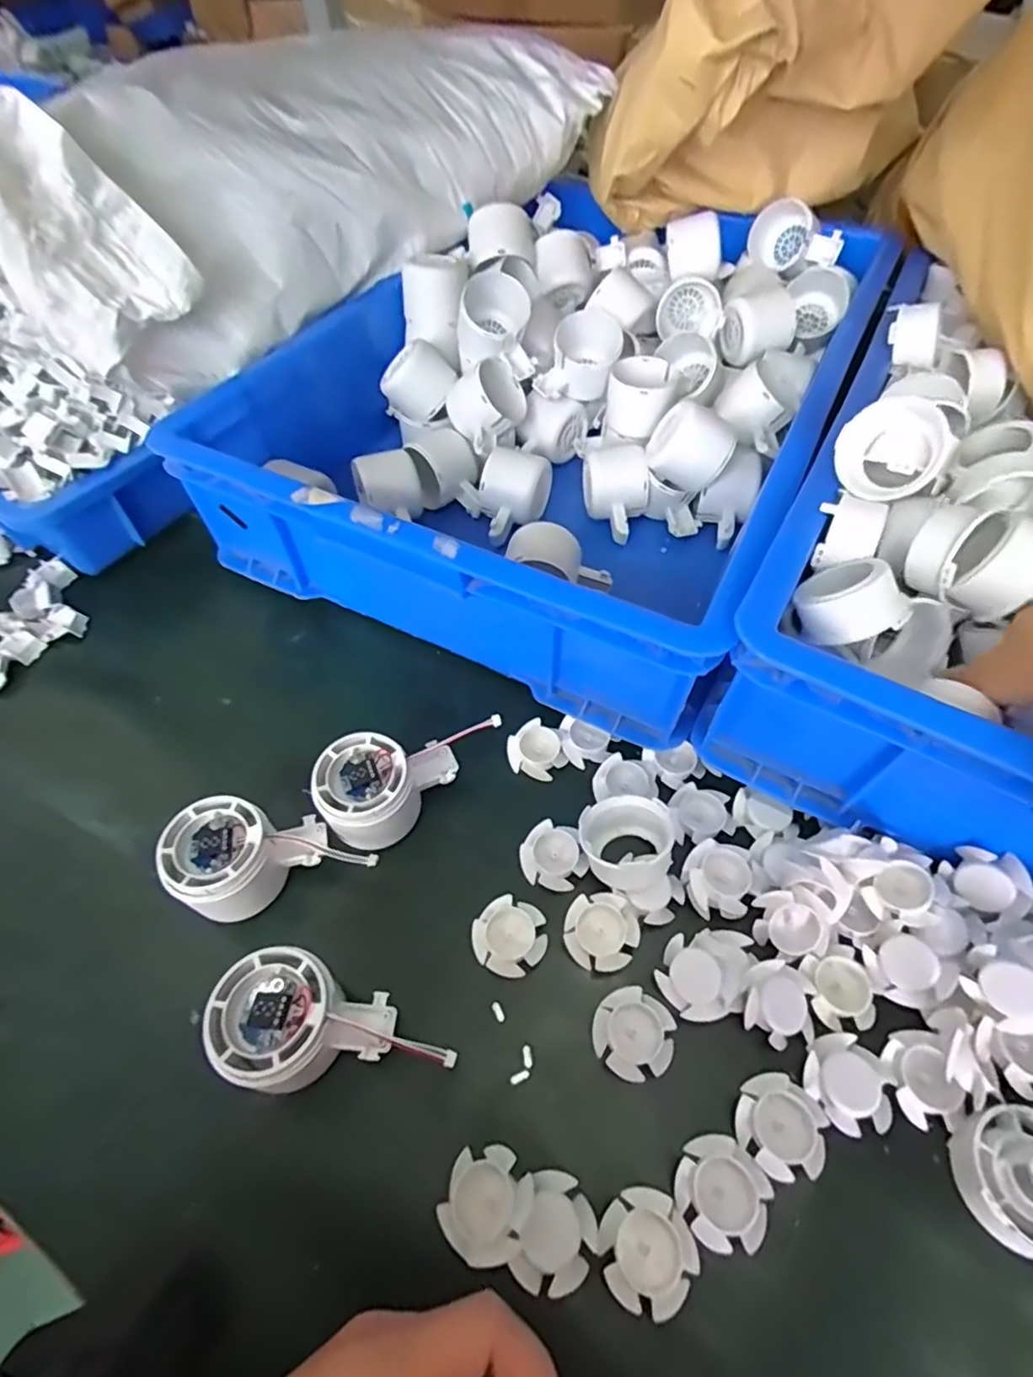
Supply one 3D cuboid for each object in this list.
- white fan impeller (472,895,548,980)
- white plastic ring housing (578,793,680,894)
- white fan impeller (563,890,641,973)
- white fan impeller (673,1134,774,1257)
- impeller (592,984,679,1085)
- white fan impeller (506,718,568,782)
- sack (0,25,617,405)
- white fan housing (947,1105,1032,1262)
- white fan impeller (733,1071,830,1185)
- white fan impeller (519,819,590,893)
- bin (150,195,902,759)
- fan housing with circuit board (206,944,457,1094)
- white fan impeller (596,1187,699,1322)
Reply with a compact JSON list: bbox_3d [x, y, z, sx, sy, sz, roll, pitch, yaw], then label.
[{"bbox_3d":[-0.004,0.139,0.346,0.039,0.009,0.040,-1,55,1],"label":"white fan impeller"},{"bbox_3d":[0.066,0.090,0.363,0.057,0.024,0.053,-1,55,1],"label":"white plastic ring housing"},{"bbox_3d":[0.048,0.136,0.345,0.039,0.012,0.041,-1,55,1],"label":"white fan impeller"},{"bbox_3d":[0.094,0.230,0.279,0.039,0.011,0.040,27,60,19],"label":"white fan impeller"},{"bbox_3d":[0.061,0.178,0.316,0.040,0.011,0.039,-1,55,1],"label":"impeller"},{"bbox_3d":[0.013,0.044,0.415,0.036,0.012,0.038,-35,62,-21],"label":"white fan impeller"},{"bbox_3d":[-0.193,-0.453,0.548,0.227,0.151,0.584,37,64,23],"label":"sack"},{"bbox_3d":[0.230,0.218,0.270,0.057,0.025,0.054,-1,55,1],"label":"white fan housing"},{"bbox_3d":[0.126,0.209,0.292,0.039,0.010,0.038,-1,55,1],"label":"white fan impeller"},{"bbox_3d":[0.024,0.101,0.374,0.040,0.012,0.040,-1,55,1],"label":"white fan impeller"},{"bbox_3d":[0.045,-0.260,0.557,0.432,0.137,0.549,23,59,16],"label":"bin"},{"bbox_3d":[-0.099,0.168,0.299,0.088,0.050,0.058,18,58,13],"label":"fan housing with circuit board"},{"bbox_3d":[0.057,0.246,0.269,0.039,0.013,0.040,-1,55,1],"label":"white fan impeller"}]

